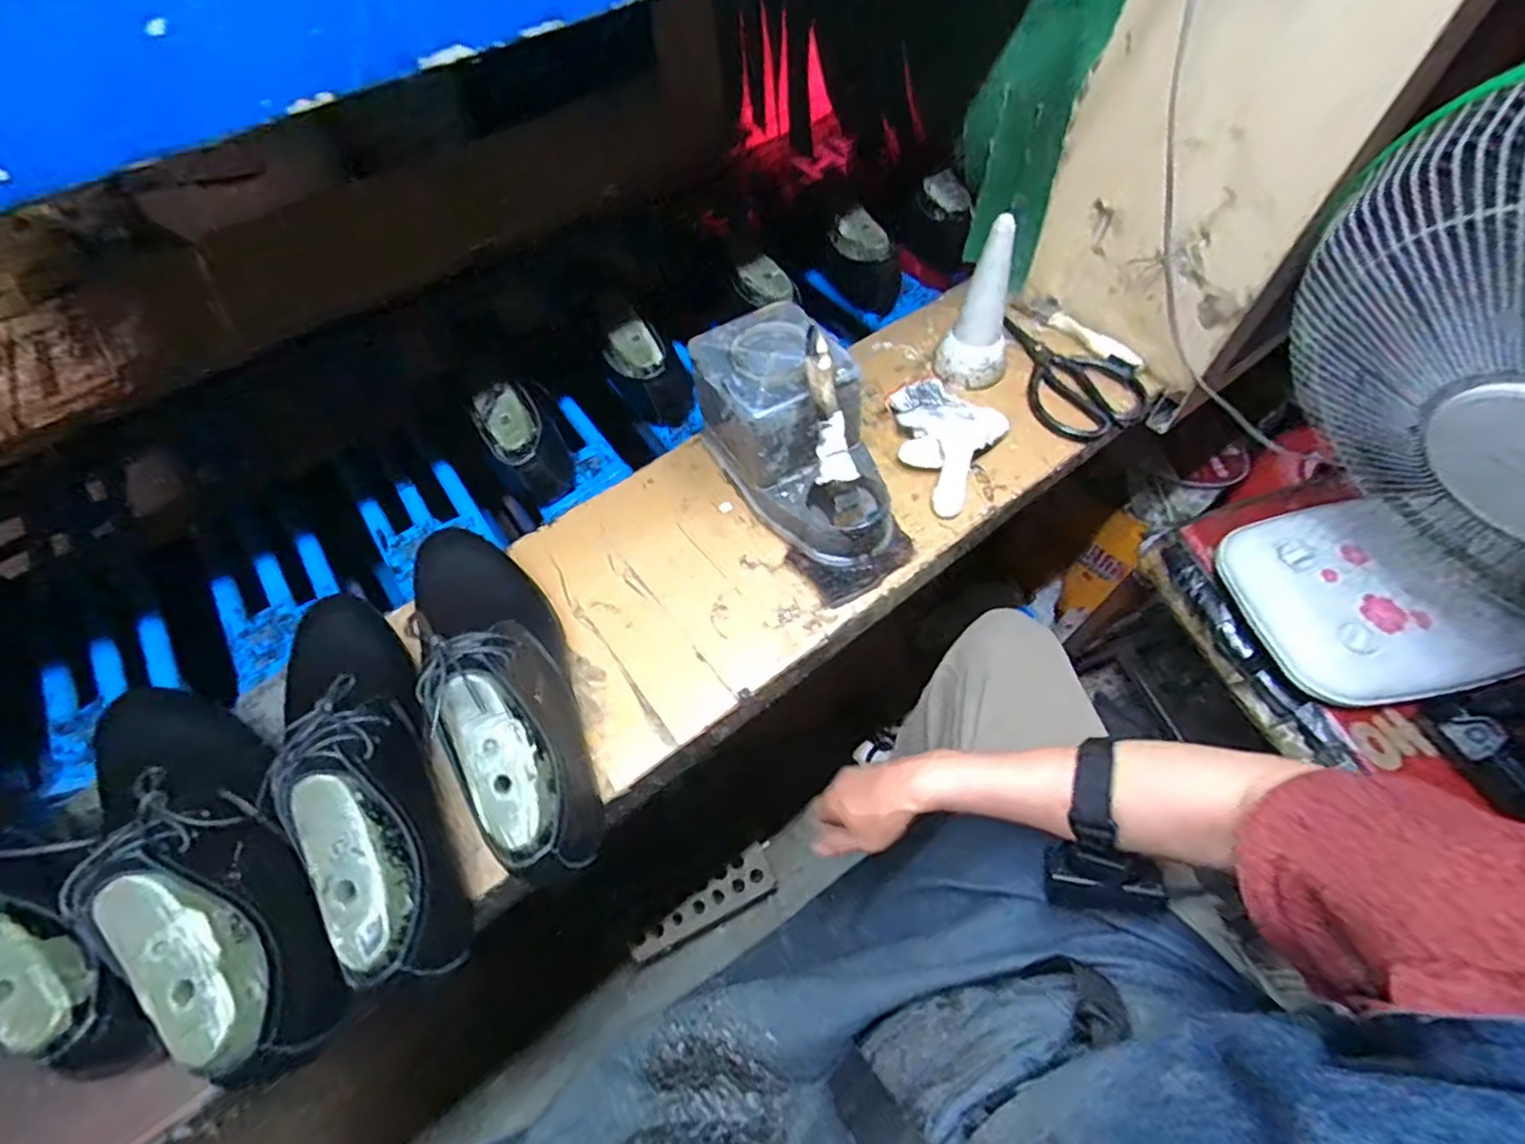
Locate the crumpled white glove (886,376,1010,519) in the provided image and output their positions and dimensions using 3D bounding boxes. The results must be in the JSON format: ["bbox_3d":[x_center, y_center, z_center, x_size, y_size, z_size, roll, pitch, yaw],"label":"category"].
[{"bbox_3d":[0.168,-0.122,0.571,0.096,0.027,0.134,-22,59,-10],"label":"crumpled white glove"}]

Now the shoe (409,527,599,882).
[{"bbox_3d":[-0.176,0.069,0.435,0.087,0.102,0.267,-32,61,-15],"label":"shoe"}]

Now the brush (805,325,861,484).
[{"bbox_3d":[0.047,-0.119,0.466,0.030,0.110,0.013,-17,23,-7],"label":"brush"}]

